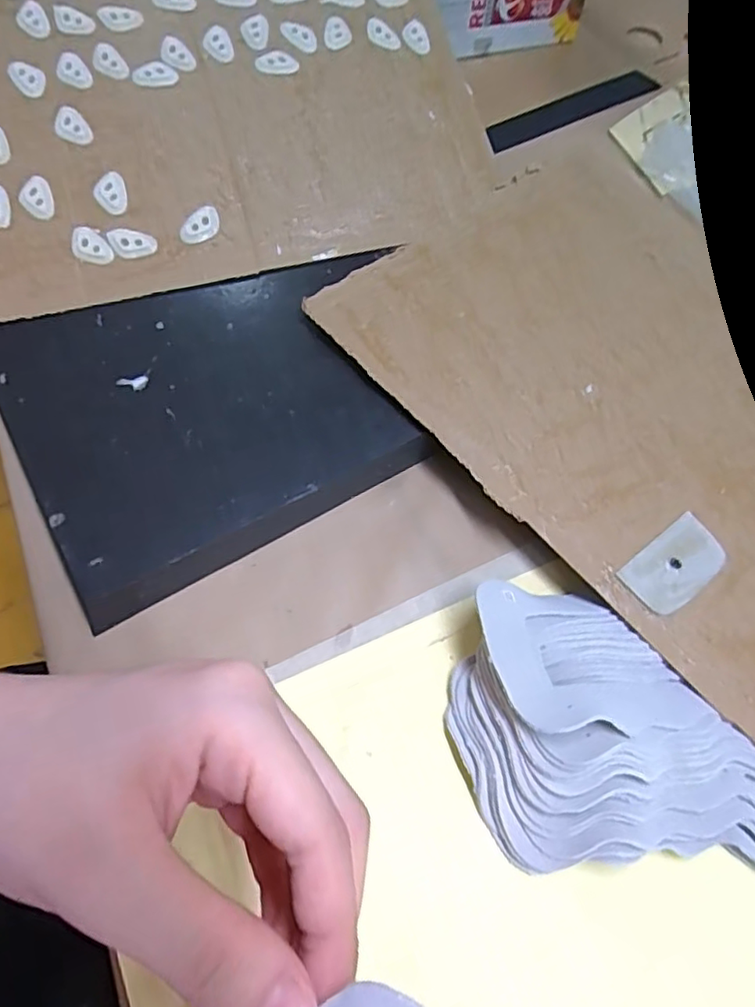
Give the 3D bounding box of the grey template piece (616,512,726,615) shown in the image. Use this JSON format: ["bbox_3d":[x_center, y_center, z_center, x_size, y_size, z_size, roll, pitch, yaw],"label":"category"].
[{"bbox_3d":[0.136,0.028,0.281,0.050,0.004,0.028,-34,72,-16],"label":"grey template piece"}]

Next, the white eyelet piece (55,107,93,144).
[{"bbox_3d":[-0.172,-0.212,0.348,0.017,0.009,0.019,-23,69,-13],"label":"white eyelet piece"}]

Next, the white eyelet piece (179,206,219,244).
[{"bbox_3d":[-0.098,-0.154,0.345,0.025,0.004,0.014,-44,105,-10],"label":"white eyelet piece"}]

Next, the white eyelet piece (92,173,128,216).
[{"bbox_3d":[-0.147,-0.170,0.341,0.017,0.004,0.024,-18,95,-6],"label":"white eyelet piece"}]

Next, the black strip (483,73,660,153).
[{"bbox_3d":[0.142,-0.288,0.455,0.152,0.008,0.027,-27,68,-15],"label":"black strip"}]

